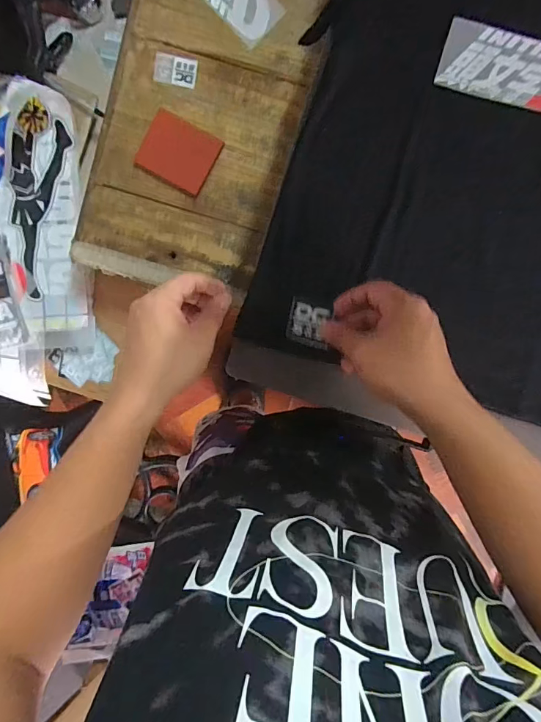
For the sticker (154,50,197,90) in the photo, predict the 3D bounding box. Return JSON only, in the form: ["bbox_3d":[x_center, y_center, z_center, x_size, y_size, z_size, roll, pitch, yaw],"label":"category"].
[{"bbox_3d":[-0.119,-0.363,0.532,0.052,0.004,0.034,12,102,0],"label":"sticker"}]

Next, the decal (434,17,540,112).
[{"bbox_3d":[0.244,-0.272,0.400,0.164,0.007,0.062,15,94,-1],"label":"decal"}]

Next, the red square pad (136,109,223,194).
[{"bbox_3d":[-0.116,-0.262,0.537,0.091,0.004,0.077,29,94,-2],"label":"red square pad"}]

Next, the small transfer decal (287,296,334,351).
[{"bbox_3d":[0.036,-0.034,0.394,0.041,0.004,0.039,19,108,20],"label":"small transfer decal"}]

